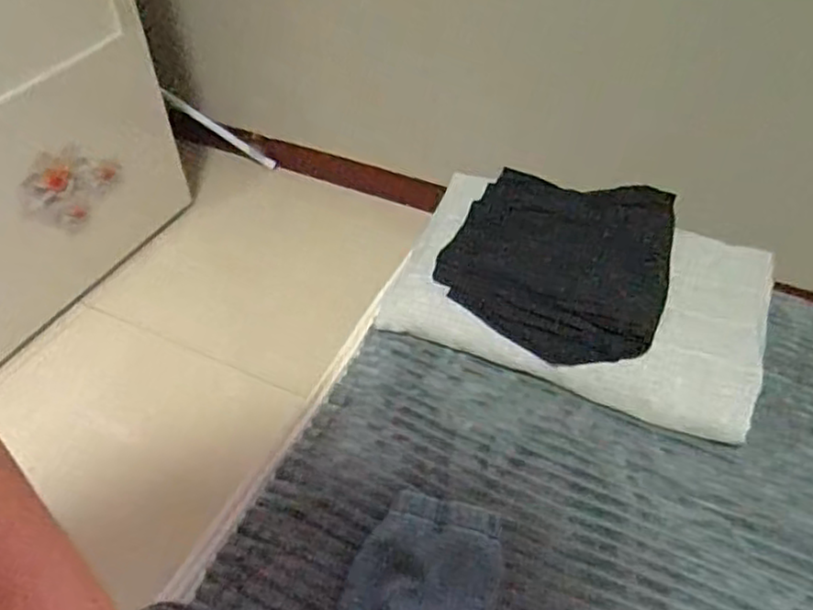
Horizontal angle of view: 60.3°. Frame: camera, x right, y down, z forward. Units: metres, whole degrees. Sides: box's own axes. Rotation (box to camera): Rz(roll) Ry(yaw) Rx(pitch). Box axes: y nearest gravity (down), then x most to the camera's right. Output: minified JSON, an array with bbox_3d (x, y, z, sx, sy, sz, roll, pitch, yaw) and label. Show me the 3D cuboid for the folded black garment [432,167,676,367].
[{"bbox_3d":[0.200,-0.065,0.939,0.283,0.060,0.292,12,45,12],"label":"folded black garment"}]

